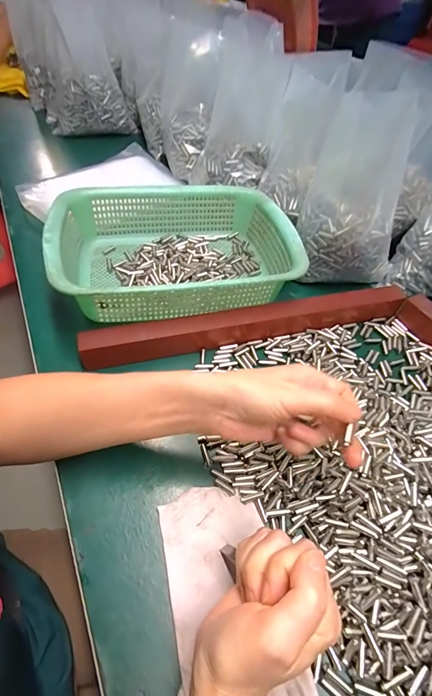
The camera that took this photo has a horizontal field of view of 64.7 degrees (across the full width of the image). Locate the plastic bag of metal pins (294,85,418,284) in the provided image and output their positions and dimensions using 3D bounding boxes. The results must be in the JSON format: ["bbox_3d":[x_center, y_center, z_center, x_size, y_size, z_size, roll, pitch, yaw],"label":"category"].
[{"bbox_3d":[0.176,-0.178,0.424,0.134,0.195,0.089,18,54,10],"label":"plastic bag of metal pins"}]

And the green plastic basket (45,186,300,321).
[{"bbox_3d":[-0.049,-0.131,0.445,0.290,0.085,0.220,-8,54,-9],"label":"green plastic basket"}]

